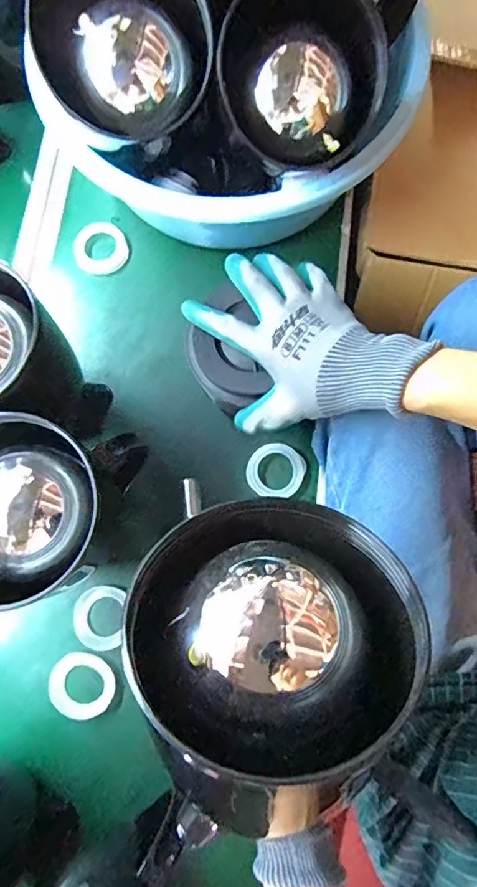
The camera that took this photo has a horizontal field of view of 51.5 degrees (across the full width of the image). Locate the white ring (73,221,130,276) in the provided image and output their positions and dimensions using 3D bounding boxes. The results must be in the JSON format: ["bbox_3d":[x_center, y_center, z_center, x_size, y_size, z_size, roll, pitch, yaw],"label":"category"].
[{"bbox_3d":[-0.157,-0.223,0.565,0.060,0.011,0.060,0,79,1],"label":"white ring"}]

